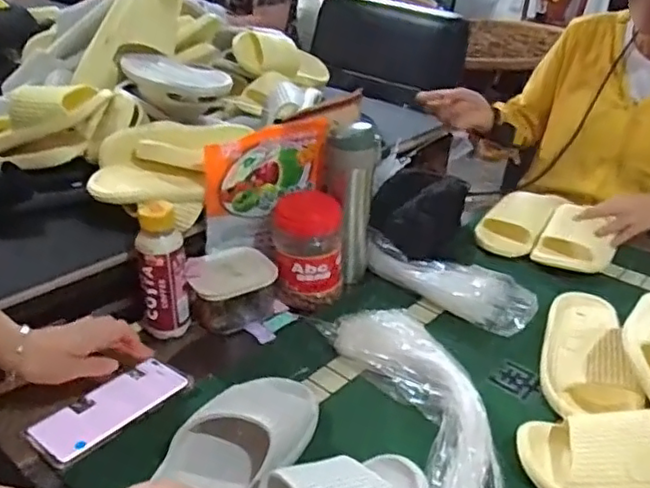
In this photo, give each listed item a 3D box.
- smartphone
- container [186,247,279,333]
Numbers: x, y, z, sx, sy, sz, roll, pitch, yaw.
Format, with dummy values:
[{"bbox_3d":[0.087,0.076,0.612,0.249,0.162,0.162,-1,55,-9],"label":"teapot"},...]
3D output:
[{"bbox_3d":[-0.232,0.177,0.682,0.073,0.009,0.167,24,36,33],"label":"smartphone"},{"bbox_3d":[-0.125,0.057,0.843,0.115,0.068,0.098,-7,31,-15],"label":"container"}]

